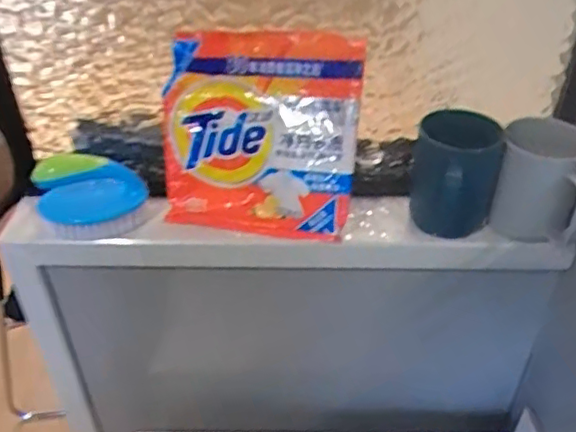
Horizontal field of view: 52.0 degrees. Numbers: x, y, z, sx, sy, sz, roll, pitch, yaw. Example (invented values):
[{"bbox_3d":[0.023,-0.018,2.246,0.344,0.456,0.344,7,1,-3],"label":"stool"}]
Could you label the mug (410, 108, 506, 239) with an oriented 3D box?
[{"bbox_3d":[0.173,-0.039,0.600,0.075,0.111,0.072,0,35,0],"label":"mug"}]

